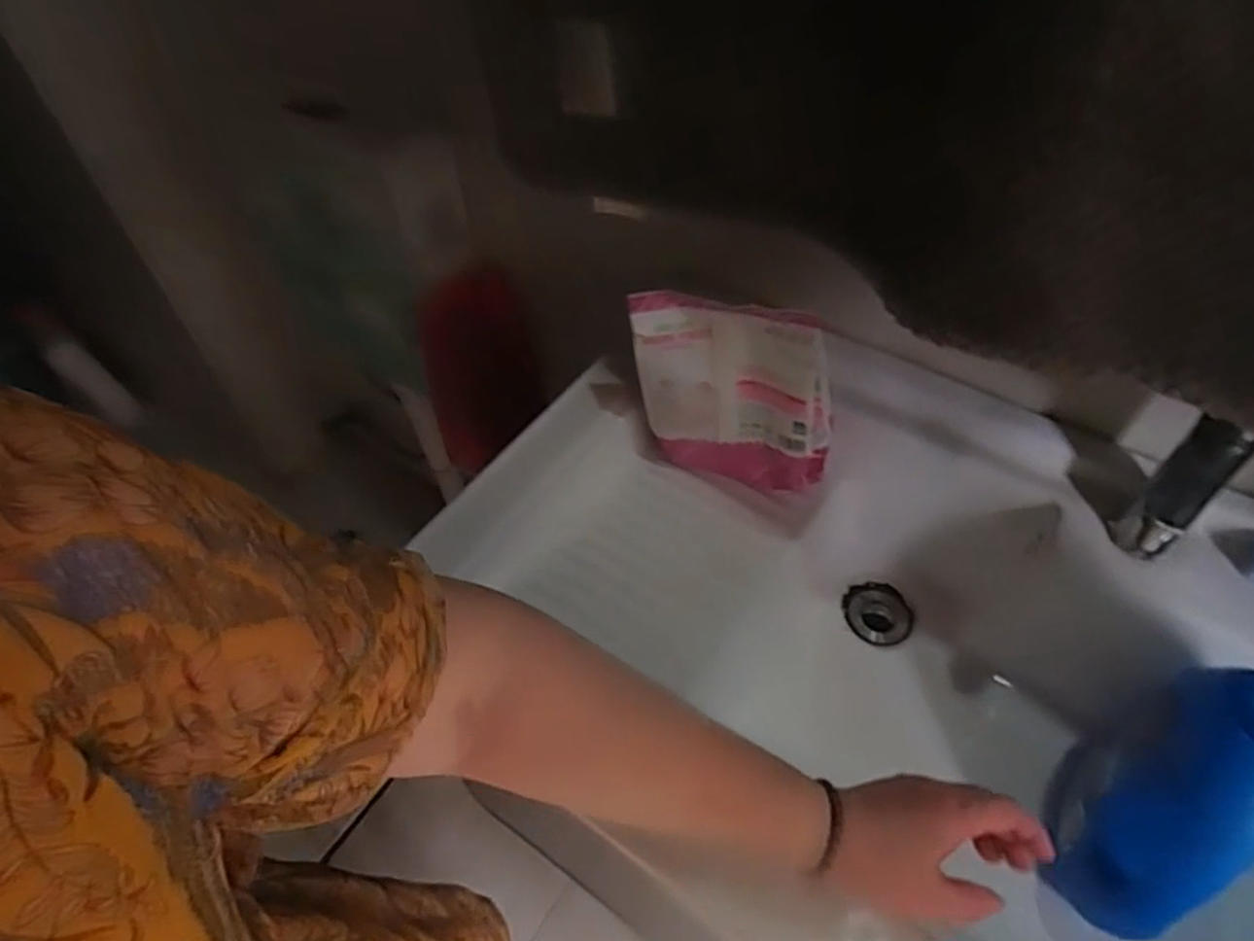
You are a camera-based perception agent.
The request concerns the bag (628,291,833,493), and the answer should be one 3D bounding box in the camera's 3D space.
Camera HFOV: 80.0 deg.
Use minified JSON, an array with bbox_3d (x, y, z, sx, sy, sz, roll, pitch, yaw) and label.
[{"bbox_3d":[0.098,-0.061,0.667,0.180,0.200,0.046,4,51,6],"label":"bag"}]

